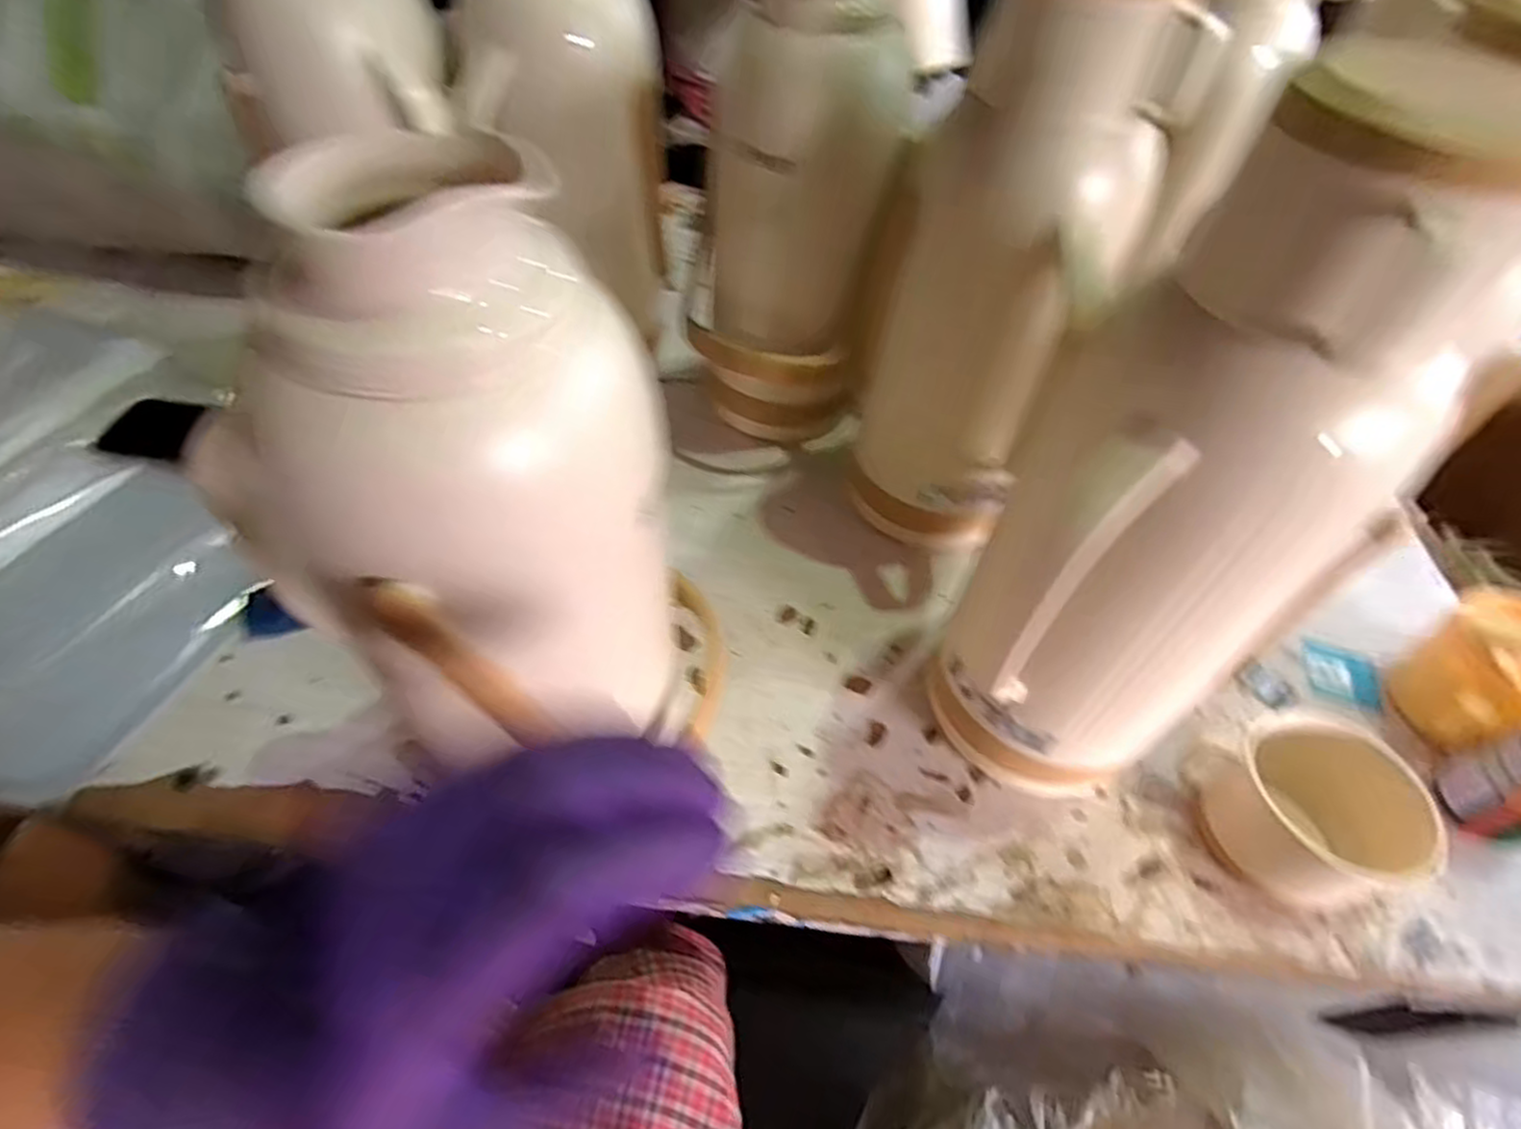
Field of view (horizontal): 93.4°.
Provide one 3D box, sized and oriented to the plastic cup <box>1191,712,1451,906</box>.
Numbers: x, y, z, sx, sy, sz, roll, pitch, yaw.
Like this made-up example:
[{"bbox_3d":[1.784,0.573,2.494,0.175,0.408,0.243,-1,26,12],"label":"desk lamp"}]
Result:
[{"bbox_3d":[0.363,0.163,0.476,0.101,0.083,0.107,2,52,-2],"label":"plastic cup"}]

